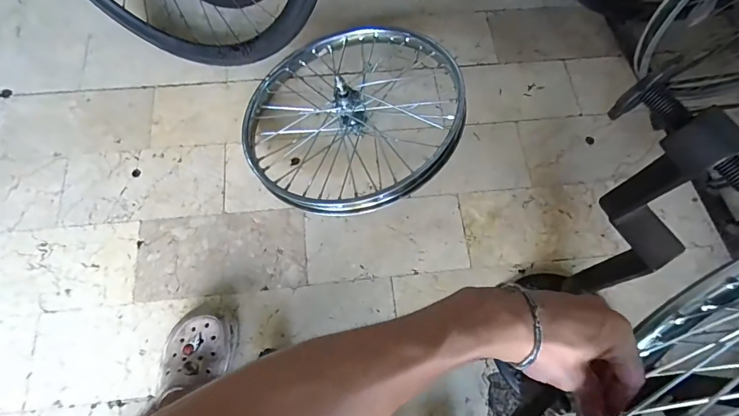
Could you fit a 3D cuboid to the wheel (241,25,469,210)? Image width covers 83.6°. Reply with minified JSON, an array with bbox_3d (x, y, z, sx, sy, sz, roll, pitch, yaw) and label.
[{"bbox_3d":[-0.034,-0.192,0.783,0.384,0.146,0.411,1,69,-2],"label":"wheel"}]

